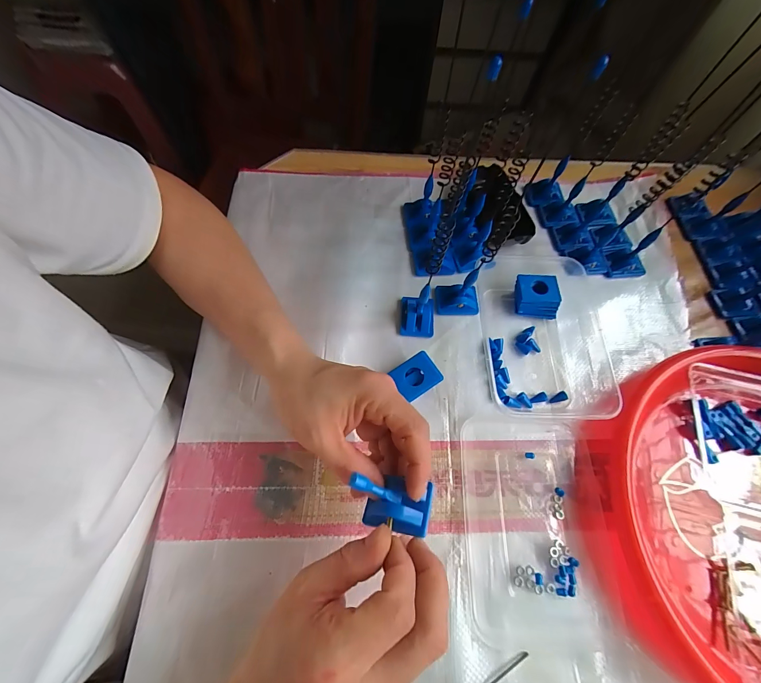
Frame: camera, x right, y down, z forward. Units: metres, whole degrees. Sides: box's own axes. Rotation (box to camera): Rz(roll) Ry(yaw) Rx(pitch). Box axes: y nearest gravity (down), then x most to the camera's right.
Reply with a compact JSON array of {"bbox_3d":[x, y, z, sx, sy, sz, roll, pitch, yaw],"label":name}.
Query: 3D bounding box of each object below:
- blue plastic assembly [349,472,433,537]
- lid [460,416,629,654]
[{"bbox_3d":[0.008,0.105,0.215,0.050,0.027,0.031,7,67,0],"label":"blue plastic assembly"},{"bbox_3d":[0.131,0.152,0.282,0.118,0.009,0.168,3,67,-2],"label":"lid"}]

